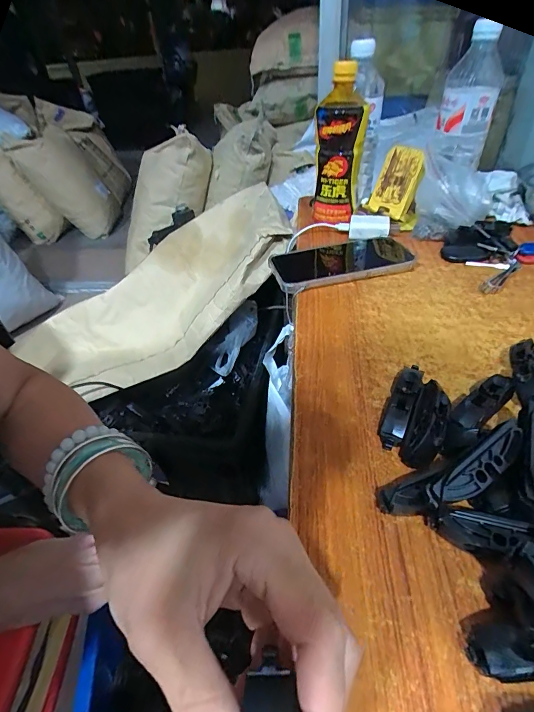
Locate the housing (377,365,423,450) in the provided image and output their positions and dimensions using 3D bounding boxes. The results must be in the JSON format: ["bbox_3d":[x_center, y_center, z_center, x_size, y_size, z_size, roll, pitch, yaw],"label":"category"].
[{"bbox_3d":[0.101,0.035,0.281,0.020,0.018,0.078,16,44,24],"label":"housing"}]

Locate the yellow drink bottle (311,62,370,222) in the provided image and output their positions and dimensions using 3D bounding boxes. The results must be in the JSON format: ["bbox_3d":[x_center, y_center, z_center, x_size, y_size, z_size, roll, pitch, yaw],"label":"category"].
[{"bbox_3d":[0.100,-0.283,0.516,0.066,0.185,0.075,4,41,11],"label":"yellow drink bottle"}]

